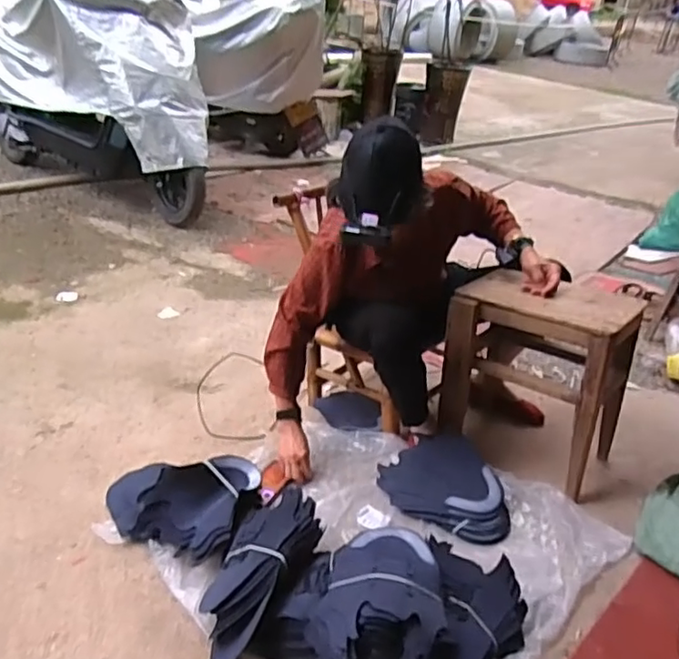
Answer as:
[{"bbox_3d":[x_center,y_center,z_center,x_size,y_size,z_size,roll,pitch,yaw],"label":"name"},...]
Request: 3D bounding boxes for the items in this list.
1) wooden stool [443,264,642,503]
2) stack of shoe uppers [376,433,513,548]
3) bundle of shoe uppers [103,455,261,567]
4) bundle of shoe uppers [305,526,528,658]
[{"bbox_3d":[0.474,0.084,1.464,0.413,0.371,0.323,23,35,26],"label":"wooden stool"},{"bbox_3d":[0.240,0.355,1.391,0.243,0.066,0.309,-11,31,-23],"label":"stack of shoe uppers"},{"bbox_3d":[-0.356,0.356,1.297,0.315,0.126,0.251,7,29,10],"label":"bundle of shoe uppers"},{"bbox_3d":[0.138,0.463,1.017,0.354,0.161,0.281,9,31,5],"label":"bundle of shoe uppers"}]

